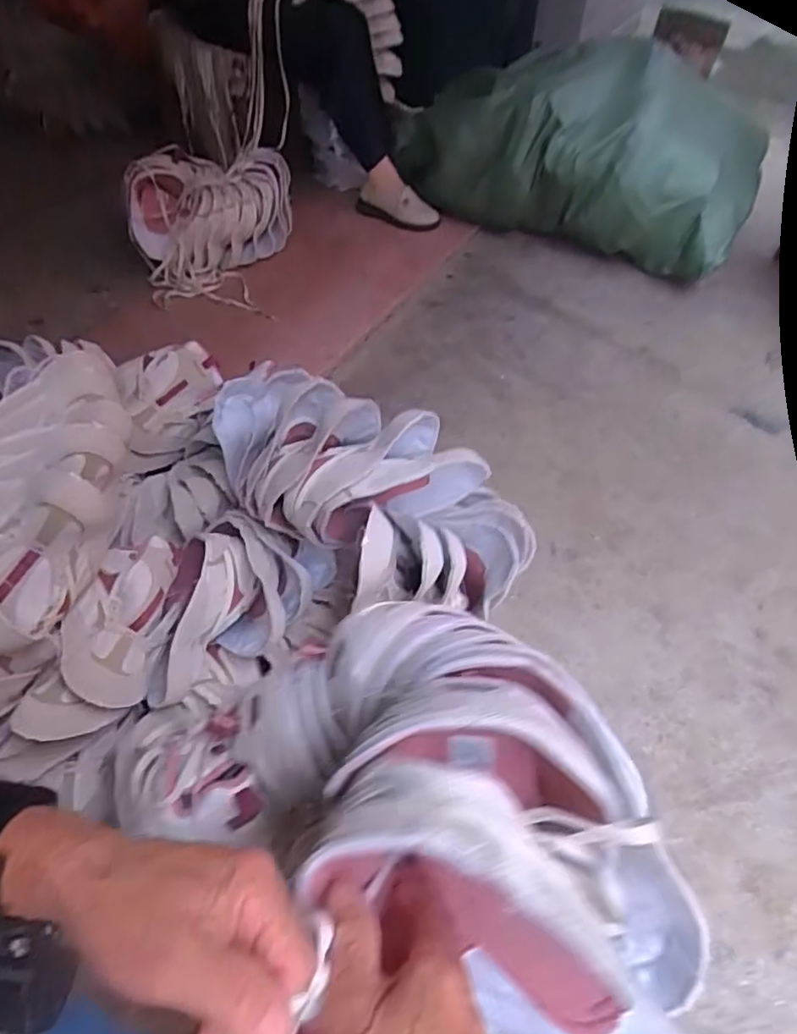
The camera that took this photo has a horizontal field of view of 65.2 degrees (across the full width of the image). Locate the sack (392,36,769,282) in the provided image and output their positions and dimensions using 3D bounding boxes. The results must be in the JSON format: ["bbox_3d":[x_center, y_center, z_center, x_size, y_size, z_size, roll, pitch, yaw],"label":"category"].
[{"bbox_3d":[0.433,-0.949,1.591,0.924,0.367,0.413,15,50,14],"label":"sack"}]

